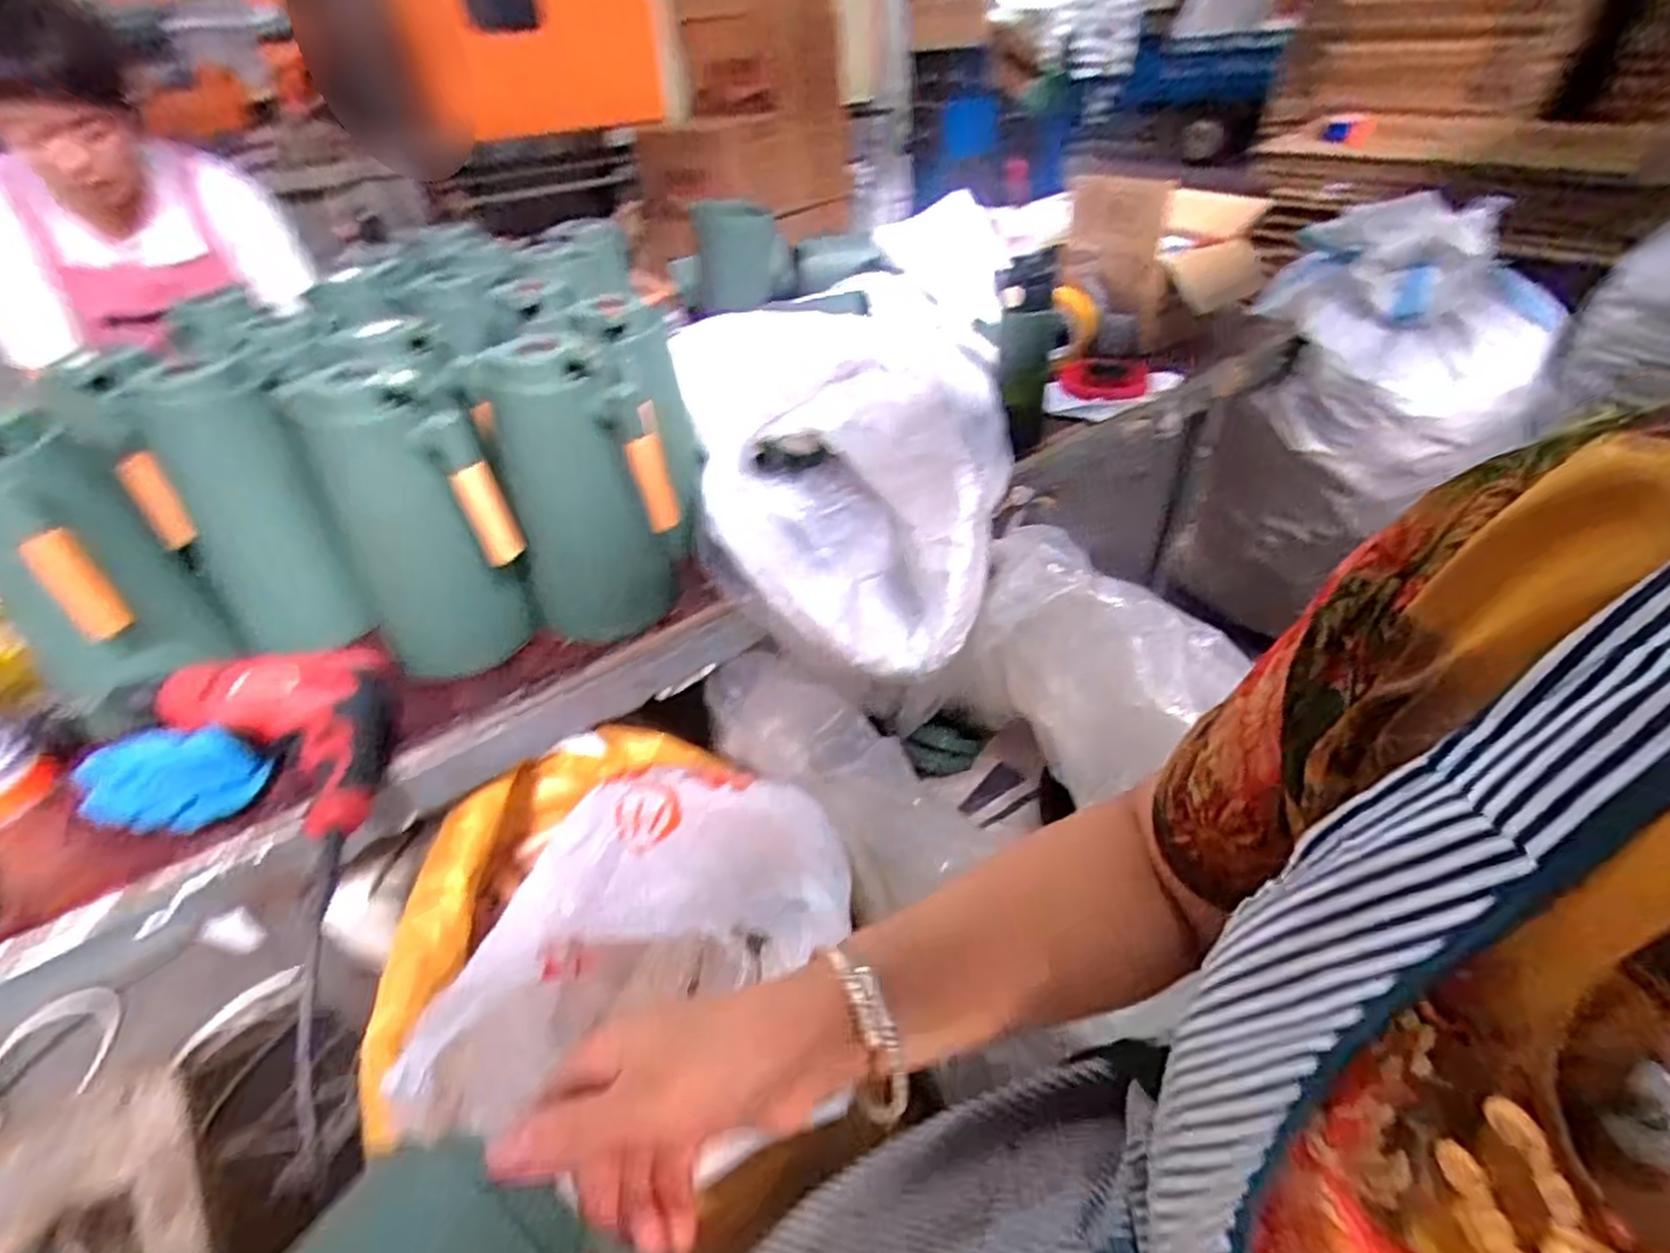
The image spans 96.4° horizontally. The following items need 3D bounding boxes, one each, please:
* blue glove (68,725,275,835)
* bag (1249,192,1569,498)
[{"bbox_3d":[-0.498,0.114,0.560,0.123,0.026,0.073,6,75,-1],"label":"blue glove"},{"bbox_3d":[0.914,-0.466,1.218,0.366,0.359,0.285,9,40,16],"label":"bag"}]

